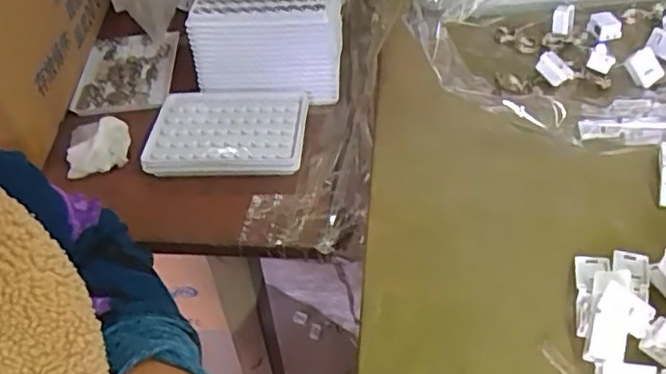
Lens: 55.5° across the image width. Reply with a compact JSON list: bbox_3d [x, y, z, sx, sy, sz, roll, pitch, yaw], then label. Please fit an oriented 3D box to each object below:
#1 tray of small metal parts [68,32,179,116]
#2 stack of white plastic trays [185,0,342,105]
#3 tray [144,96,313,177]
[{"bbox_3d":[-0.207,-0.117,0.637,0.089,0.014,0.122,-7,43,1],"label":"tray of small metal parts"},{"bbox_3d":[-0.059,-0.141,0.584,0.130,0.078,0.102,-3,43,5],"label":"stack of white plastic trays"},{"bbox_3d":[-0.091,-0.047,0.546,0.132,0.015,0.091,-2,44,7],"label":"tray"}]

